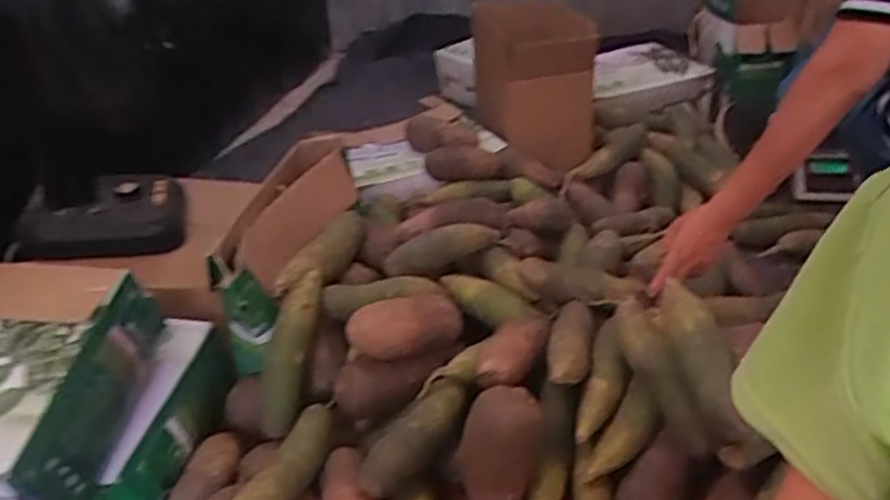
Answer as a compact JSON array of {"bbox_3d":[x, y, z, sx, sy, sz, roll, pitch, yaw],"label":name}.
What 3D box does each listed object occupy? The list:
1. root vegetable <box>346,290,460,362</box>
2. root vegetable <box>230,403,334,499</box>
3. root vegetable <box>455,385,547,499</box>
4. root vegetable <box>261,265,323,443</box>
[{"bbox_3d":[-0.055,0.097,0.932,0.154,0.071,0.072,-7,28,-35],"label":"root vegetable"},{"bbox_3d":[-0.184,0.251,0.820,0.049,0.043,0.202,10,34,22],"label":"root vegetable"},{"bbox_3d":[0.061,0.229,0.825,0.094,0.151,0.072,19,2,-5],"label":"root vegetable"},{"bbox_3d":[-0.203,0.134,0.950,0.044,0.211,0.049,20,10,33],"label":"root vegetable"}]

